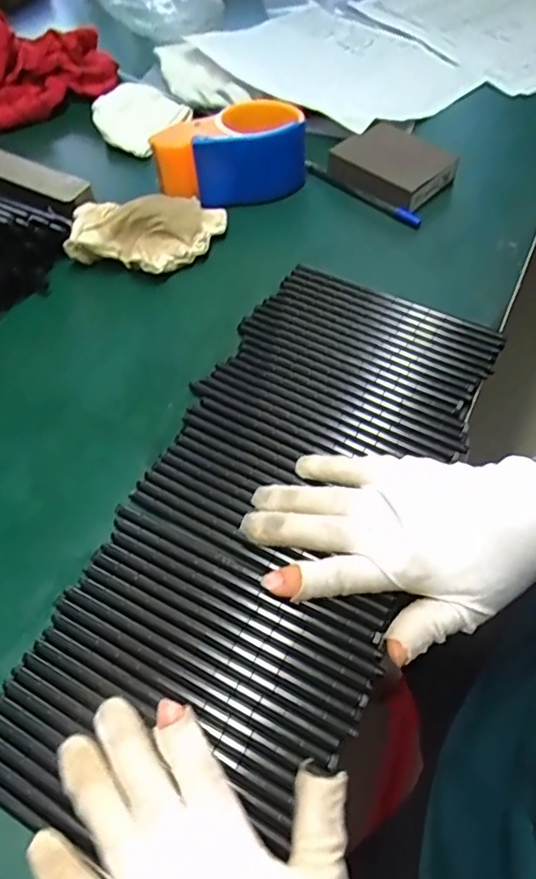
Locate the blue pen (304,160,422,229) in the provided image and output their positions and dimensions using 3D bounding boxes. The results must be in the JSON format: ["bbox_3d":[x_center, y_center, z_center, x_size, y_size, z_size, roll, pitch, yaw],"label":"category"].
[{"bbox_3d":[0.083,-0.229,0.488,0.009,0.015,0.137,-40,65,-19],"label":"blue pen"}]

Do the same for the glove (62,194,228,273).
[{"bbox_3d":[-0.103,-0.179,0.452,0.125,0.039,0.083,5,60,6],"label":"glove"}]

